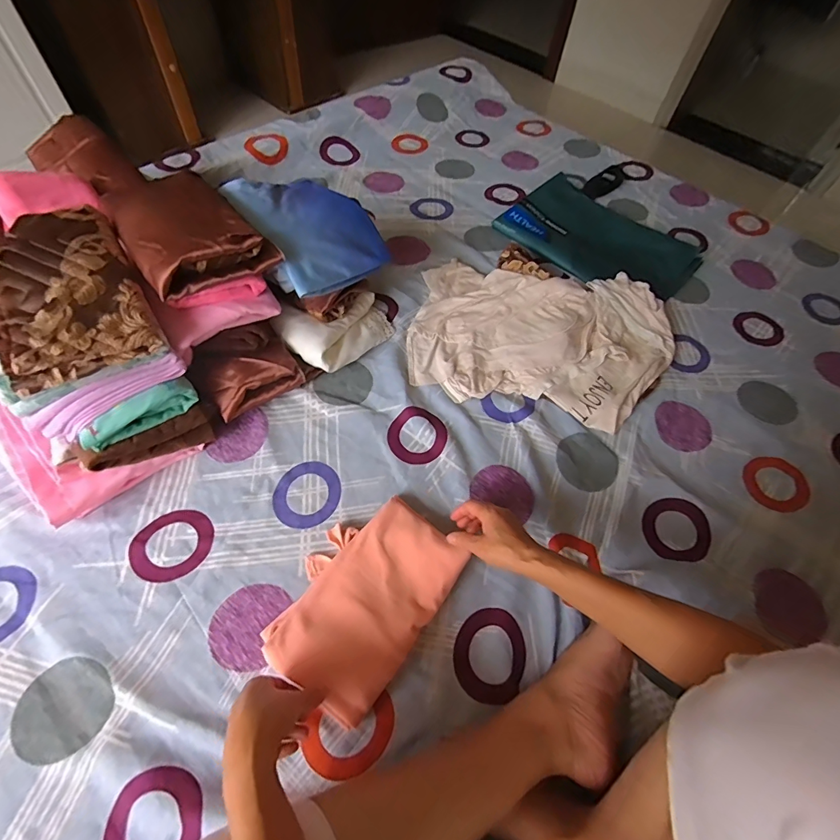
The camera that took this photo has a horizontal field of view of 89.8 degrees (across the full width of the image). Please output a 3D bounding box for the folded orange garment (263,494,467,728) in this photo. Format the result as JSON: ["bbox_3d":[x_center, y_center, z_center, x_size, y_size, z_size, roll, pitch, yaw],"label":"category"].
[{"bbox_3d":[-0.064,0.201,0.494,0.154,0.037,0.218,32,62,14],"label":"folded orange garment"}]

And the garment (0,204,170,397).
[{"bbox_3d":[-0.410,-0.148,0.487,0.150,0.069,0.212,-26,64,-19],"label":"garment"}]

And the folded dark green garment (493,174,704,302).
[{"bbox_3d":[0.386,-0.391,0.899,0.384,0.035,0.278,38,64,17],"label":"folded dark green garment"}]

